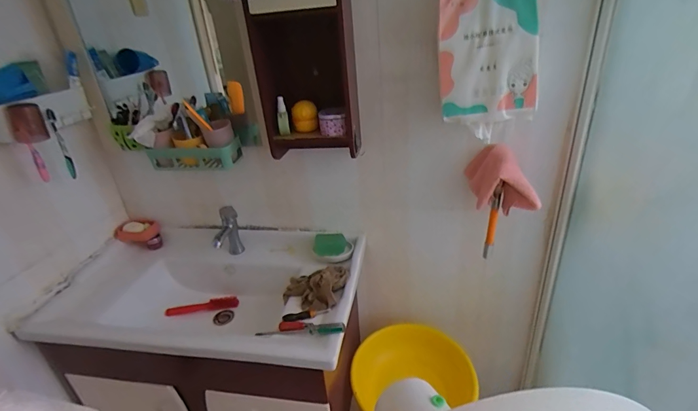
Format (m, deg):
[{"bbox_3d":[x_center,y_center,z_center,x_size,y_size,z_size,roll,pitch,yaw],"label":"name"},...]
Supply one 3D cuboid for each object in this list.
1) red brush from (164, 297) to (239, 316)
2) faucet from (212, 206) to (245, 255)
[{"bbox_3d":[-0.455,0.315,1.168,0.212,0.025,0.038,-8,27,-7],"label":"red brush"},{"bbox_3d":[-0.369,0.109,1.142,0.087,0.186,0.082,-15,29,-20],"label":"faucet"}]

